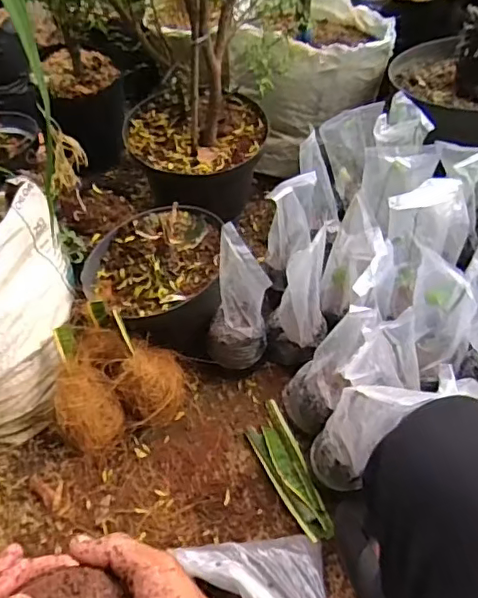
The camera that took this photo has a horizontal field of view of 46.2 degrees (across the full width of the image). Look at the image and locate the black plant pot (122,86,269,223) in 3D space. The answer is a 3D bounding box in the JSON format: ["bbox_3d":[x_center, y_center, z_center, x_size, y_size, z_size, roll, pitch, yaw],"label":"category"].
[{"bbox_3d":[-0.085,-0.276,1.119,0.269,0.168,0.215,8,57,9],"label":"black plant pot"}]

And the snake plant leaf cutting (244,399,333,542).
[{"bbox_3d":[0.071,0.238,0.786,0.059,0.019,0.199,-23,58,-12],"label":"snake plant leaf cutting"}]

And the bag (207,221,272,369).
[{"bbox_3d":[-0.007,0.002,0.816,0.092,0.193,0.119,-7,56,-1],"label":"bag"}]

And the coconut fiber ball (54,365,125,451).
[{"bbox_3d":[-0.221,0.158,0.815,0.085,0.082,0.108,-24,58,-12],"label":"coconut fiber ball"}]

